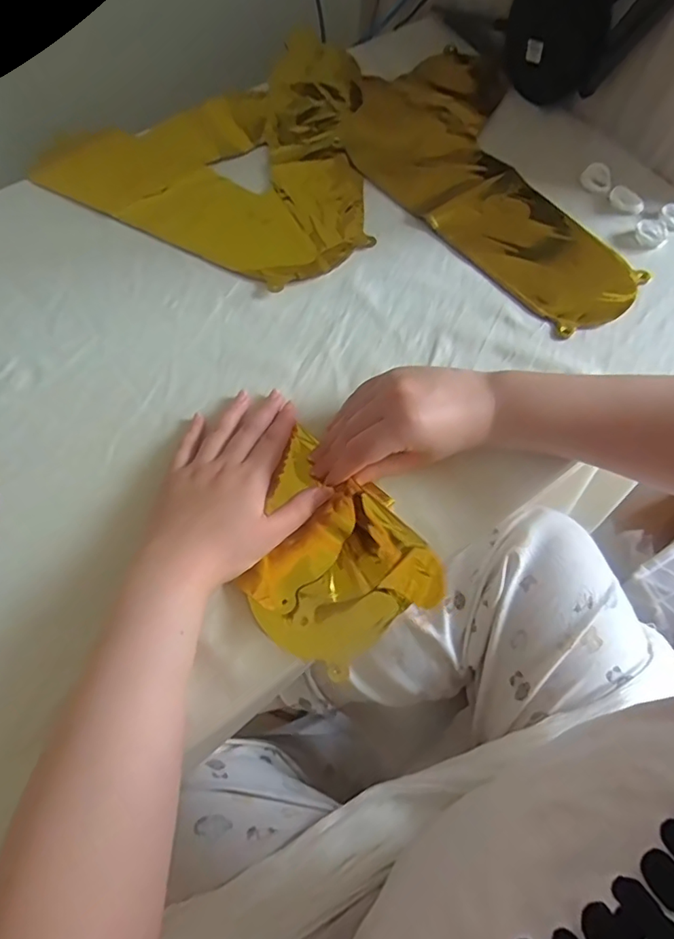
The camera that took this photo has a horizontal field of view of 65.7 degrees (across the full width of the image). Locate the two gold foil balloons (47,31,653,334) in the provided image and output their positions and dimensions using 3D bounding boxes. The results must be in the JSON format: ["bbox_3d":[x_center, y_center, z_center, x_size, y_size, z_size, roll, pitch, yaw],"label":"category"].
[{"bbox_3d":[0.027,-0.351,0.565,0.581,0.016,0.402,17,67,6],"label":"two gold foil balloons"}]

